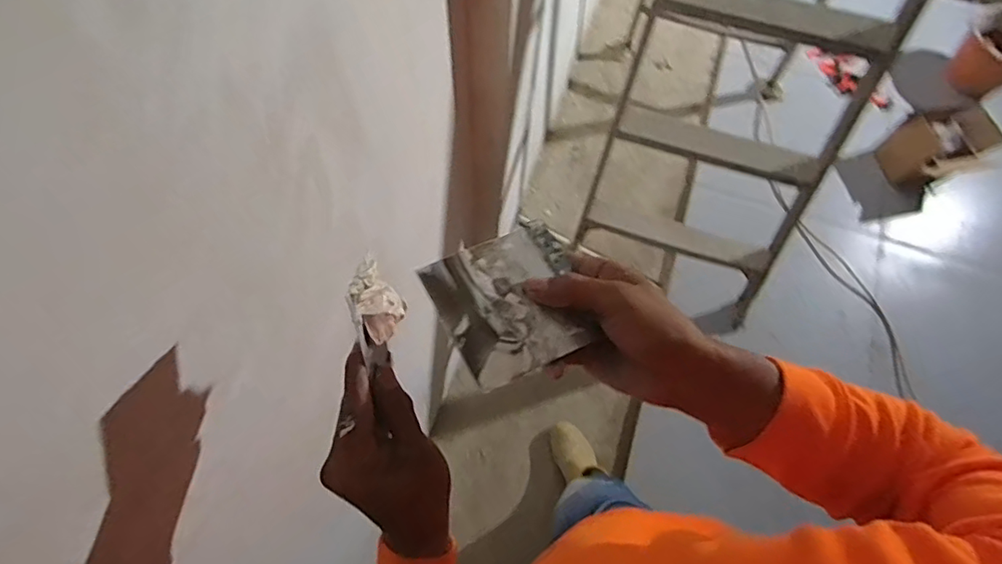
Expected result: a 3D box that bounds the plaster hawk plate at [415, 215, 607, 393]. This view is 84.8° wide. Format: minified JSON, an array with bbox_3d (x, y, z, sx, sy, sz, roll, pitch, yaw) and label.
[{"bbox_3d":[0.010,0.011,0.380,0.104,0.008,0.099,-24,71,-23],"label":"plaster hawk plate"}]

